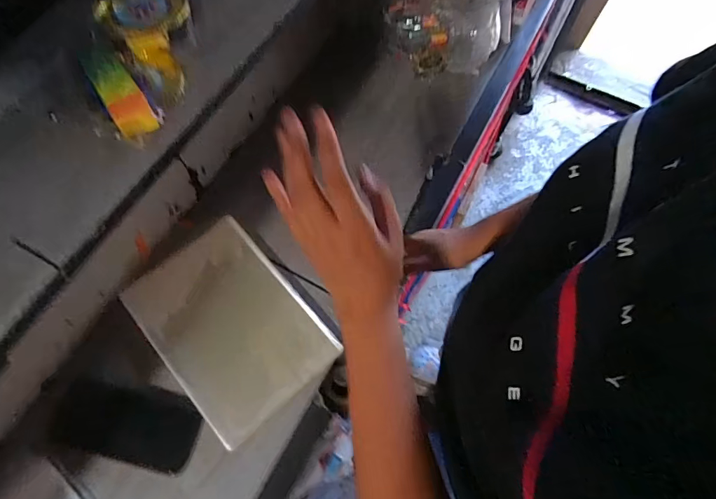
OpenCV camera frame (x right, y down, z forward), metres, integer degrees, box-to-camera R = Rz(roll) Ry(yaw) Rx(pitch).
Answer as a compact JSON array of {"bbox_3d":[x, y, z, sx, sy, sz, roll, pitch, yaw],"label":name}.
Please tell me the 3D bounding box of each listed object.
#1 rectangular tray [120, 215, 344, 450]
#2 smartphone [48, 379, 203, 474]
[{"bbox_3d":[-0.173,0.097,0.558,0.181,0.017,0.259,-40,73,-15],"label":"rectangular tray"},{"bbox_3d":[-0.273,0.208,0.499,0.158,0.005,0.084,15,55,-3],"label":"smartphone"}]

